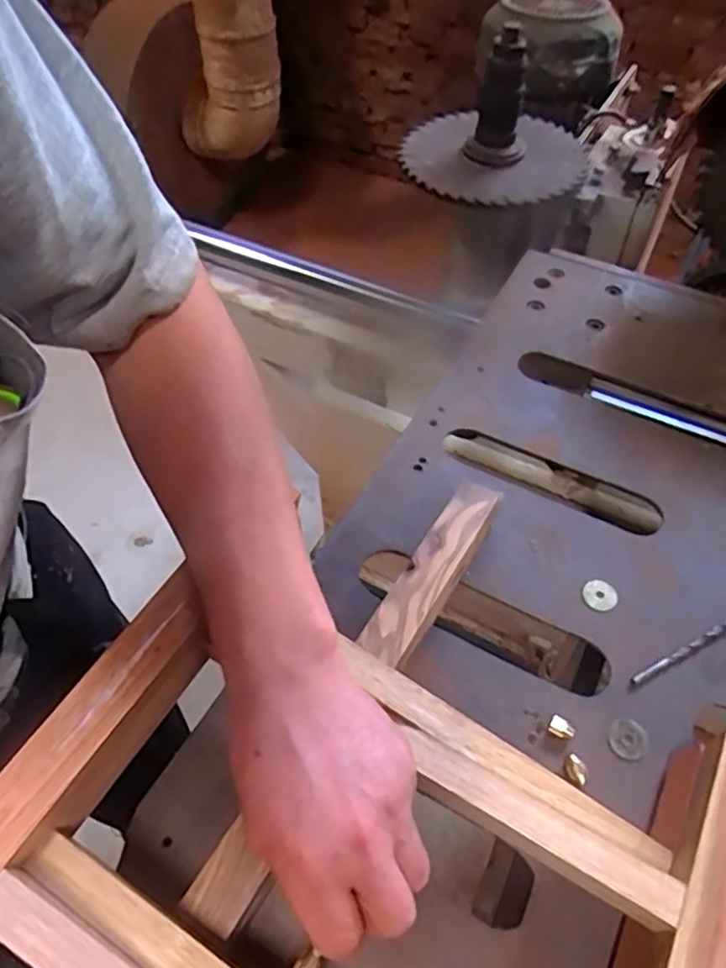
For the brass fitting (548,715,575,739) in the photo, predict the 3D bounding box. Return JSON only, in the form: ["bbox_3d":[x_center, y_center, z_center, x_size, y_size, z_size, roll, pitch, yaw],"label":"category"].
[{"bbox_3d":[0.127,0.157,0.419,0.016,0.007,0.011,34,61,24],"label":"brass fitting"}]

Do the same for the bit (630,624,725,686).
[{"bbox_3d":[0.221,0.117,0.452,0.089,0.006,0.008,-23,56,-15],"label":"bit"}]

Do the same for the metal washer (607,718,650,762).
[{"bbox_3d":[0.171,0.164,0.420,0.026,0.004,0.024,-1,53,1],"label":"metal washer"}]

